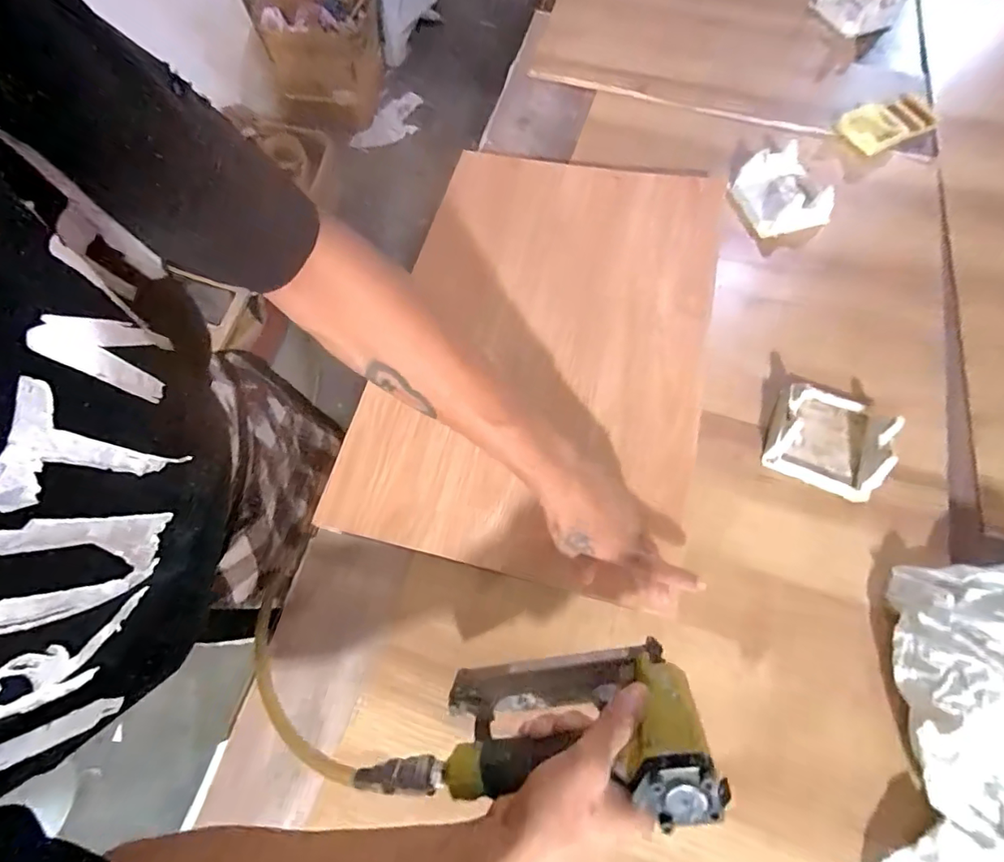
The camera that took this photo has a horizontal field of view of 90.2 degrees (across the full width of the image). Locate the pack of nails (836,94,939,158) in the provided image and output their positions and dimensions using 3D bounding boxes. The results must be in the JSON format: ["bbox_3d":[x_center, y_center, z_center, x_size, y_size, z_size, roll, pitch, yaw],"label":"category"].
[{"bbox_3d":[0.588,-0.470,0.761,0.144,0.022,0.081,-28,68,-9],"label":"pack of nails"}]

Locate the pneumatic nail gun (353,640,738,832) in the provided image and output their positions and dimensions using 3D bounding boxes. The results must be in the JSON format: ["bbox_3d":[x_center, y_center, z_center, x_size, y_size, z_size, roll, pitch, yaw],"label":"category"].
[{"bbox_3d":[0.053,0.225,0.372,0.208,0.134,0.065,-15,97,22],"label":"pneumatic nail gun"}]

